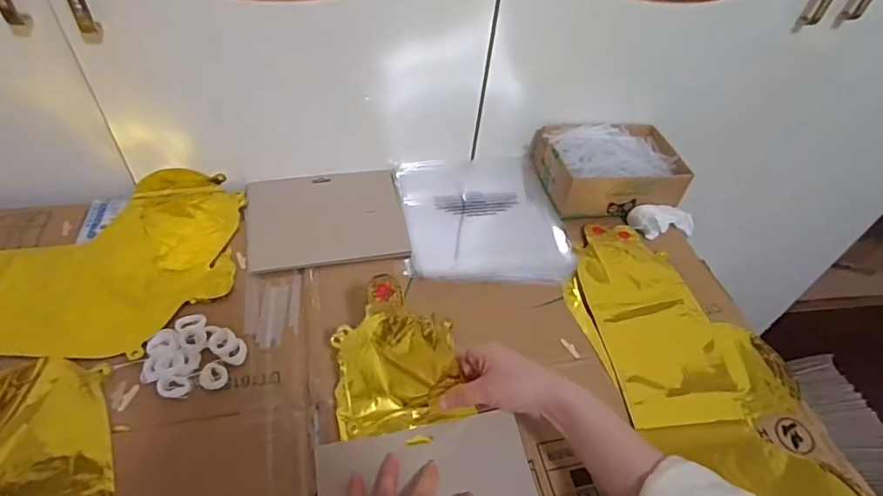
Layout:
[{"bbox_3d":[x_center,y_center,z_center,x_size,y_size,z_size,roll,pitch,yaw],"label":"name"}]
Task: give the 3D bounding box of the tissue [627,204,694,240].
[{"bbox_3d":[0.315,-0.038,0.723,0.110,0.033,0.041,0,47,-25],"label":"tissue"}]

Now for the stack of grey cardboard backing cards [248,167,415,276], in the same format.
[{"bbox_3d":[-0.149,-0.039,0.672,0.194,0.011,0.165,-6,50,-12],"label":"stack of grey cardboard backing cards"}]

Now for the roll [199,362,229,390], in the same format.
[{"bbox_3d":[-0.224,0.126,0.507,0.026,0.004,0.027,-12,68,-24],"label":"roll"}]

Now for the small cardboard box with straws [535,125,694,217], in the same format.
[{"bbox_3d":[0.241,-0.117,0.732,0.191,0.073,0.136,-5,49,-11],"label":"small cardboard box with straws"}]

